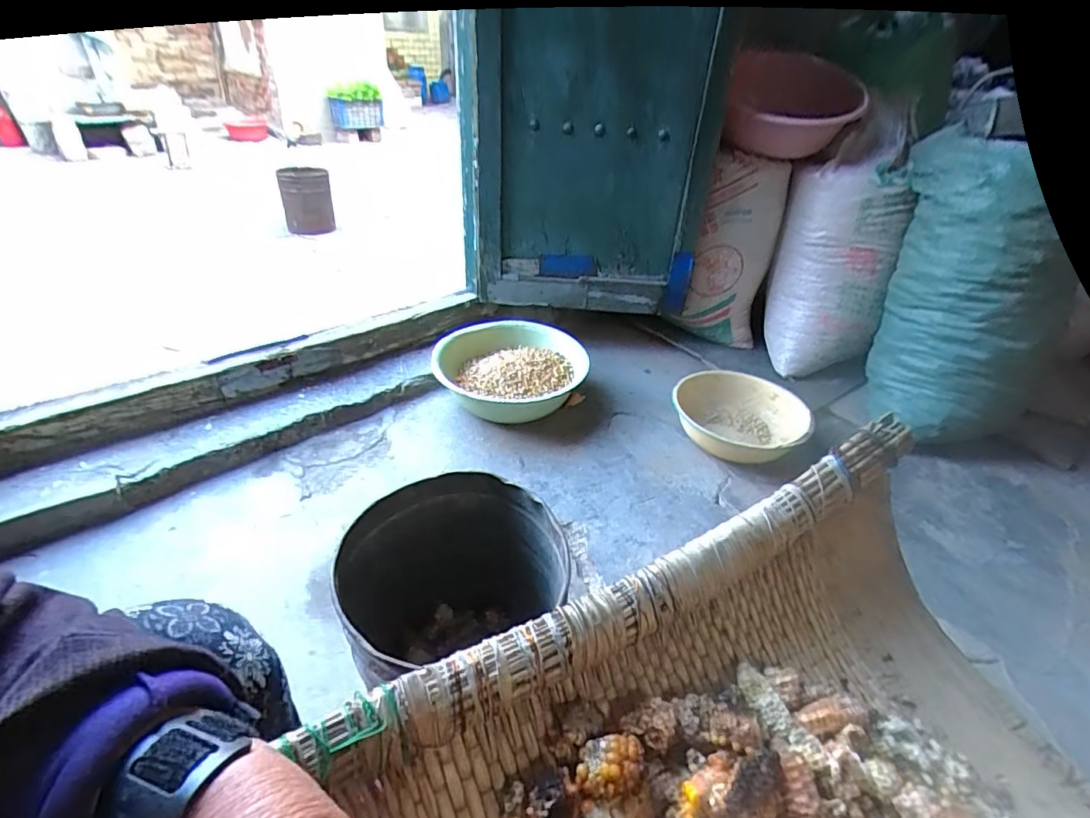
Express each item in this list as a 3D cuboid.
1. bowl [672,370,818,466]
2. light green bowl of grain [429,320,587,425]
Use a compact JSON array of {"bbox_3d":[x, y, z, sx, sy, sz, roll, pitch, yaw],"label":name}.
[{"bbox_3d":[0.431,0.007,1.177,0.240,0.081,0.241,1,36,-1],"label":"bowl"},{"bbox_3d":[-0.089,-0.096,1.217,0.346,0.087,0.304,14,37,16],"label":"light green bowl of grain"}]

